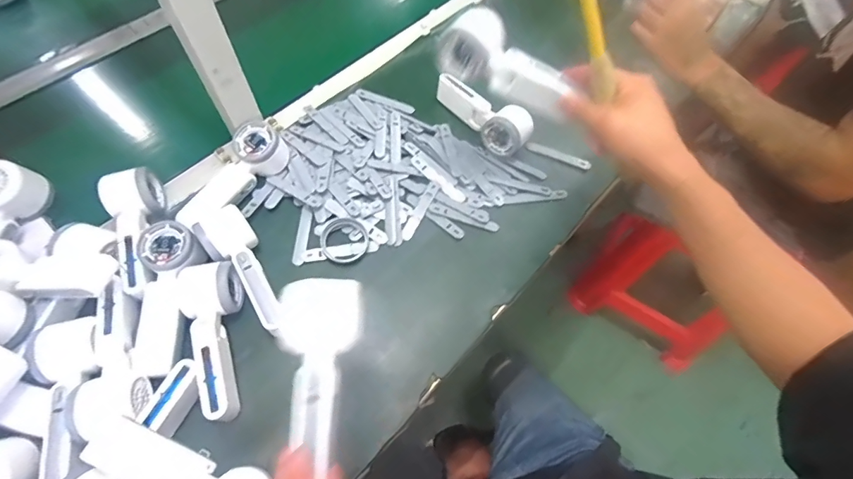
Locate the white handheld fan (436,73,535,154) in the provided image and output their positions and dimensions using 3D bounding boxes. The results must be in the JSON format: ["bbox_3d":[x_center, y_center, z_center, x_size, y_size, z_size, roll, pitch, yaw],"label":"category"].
[{"bbox_3d":[0.084,-0.190,0.630,0.056,0.050,0.162,-36,68,-20],"label":"white handheld fan"}]

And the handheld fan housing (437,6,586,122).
[{"bbox_3d":[0.086,-0.180,0.453,0.146,0.051,0.045,29,62,-9],"label":"handheld fan housing"}]

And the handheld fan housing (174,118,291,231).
[{"bbox_3d":[-0.244,-0.082,0.544,0.061,0.042,0.164,24,63,11],"label":"handheld fan housing"}]

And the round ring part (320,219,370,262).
[{"bbox_3d":[-0.105,-0.001,0.541,0.058,0.013,0.060,1,61,-2],"label":"round ring part"}]

